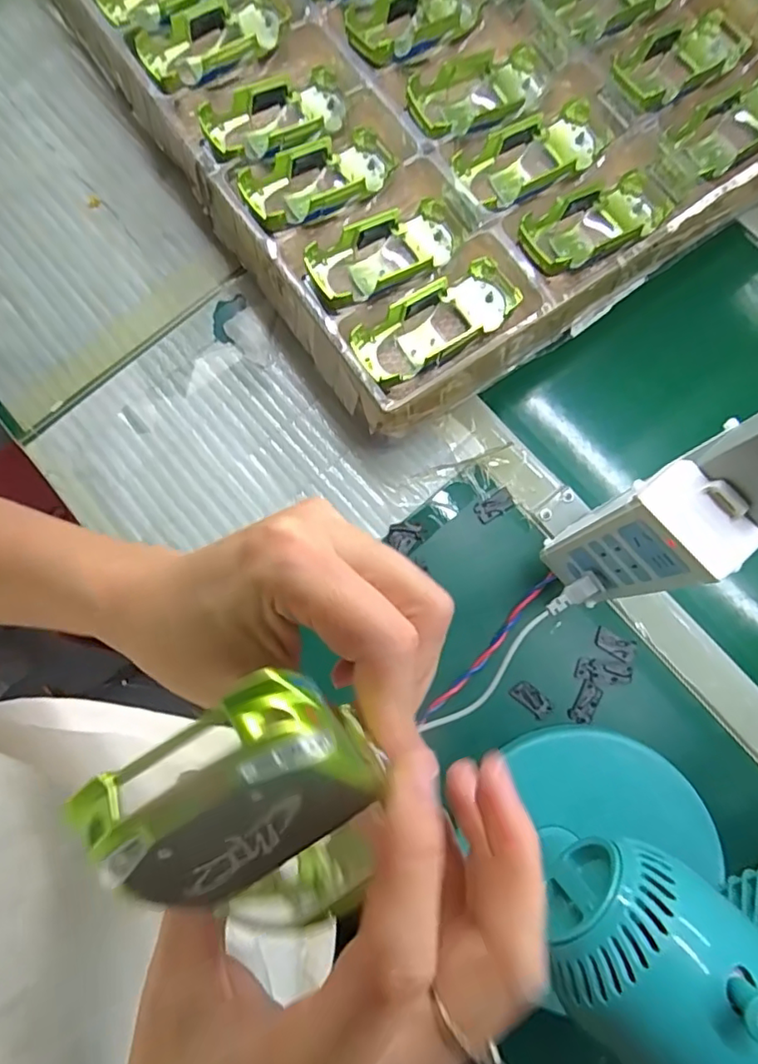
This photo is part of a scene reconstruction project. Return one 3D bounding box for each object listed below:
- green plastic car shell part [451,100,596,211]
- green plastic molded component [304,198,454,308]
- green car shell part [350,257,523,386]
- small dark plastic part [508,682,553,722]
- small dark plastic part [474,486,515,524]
[{"bbox_3d":[0.124,-0.304,0.481,0.128,0.036,0.069,-31,81,-4],"label":"green plastic car shell part"},{"bbox_3d":[0.005,-0.218,0.465,0.126,0.038,0.063,-29,81,-4],"label":"green plastic molded component"},{"bbox_3d":[0.045,-0.161,0.457,0.130,0.036,0.056,-30,81,-4],"label":"green car shell part"},{"bbox_3d":[0.125,0.137,0.474,0.032,0.005,0.018,41,84,7],"label":"small dark plastic part"},{"bbox_3d":[0.100,-0.023,0.500,0.035,0.004,0.019,-29,81,-4],"label":"small dark plastic part"}]

